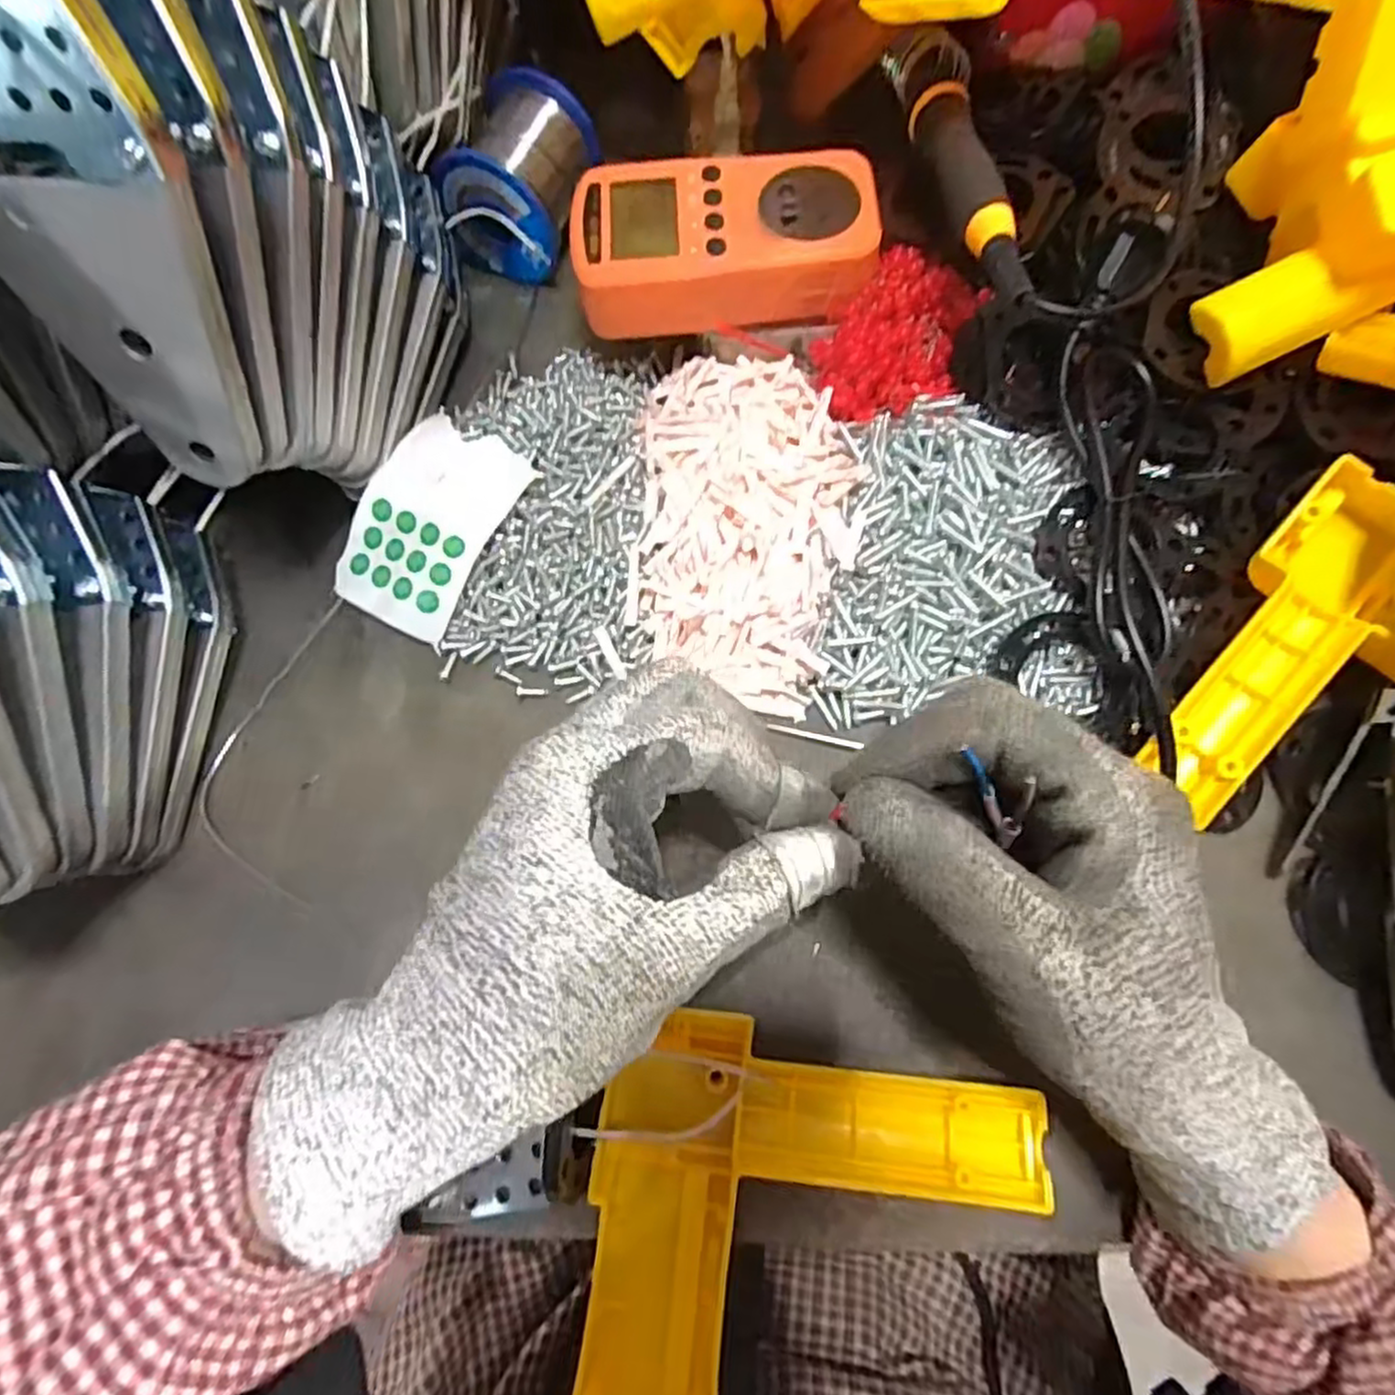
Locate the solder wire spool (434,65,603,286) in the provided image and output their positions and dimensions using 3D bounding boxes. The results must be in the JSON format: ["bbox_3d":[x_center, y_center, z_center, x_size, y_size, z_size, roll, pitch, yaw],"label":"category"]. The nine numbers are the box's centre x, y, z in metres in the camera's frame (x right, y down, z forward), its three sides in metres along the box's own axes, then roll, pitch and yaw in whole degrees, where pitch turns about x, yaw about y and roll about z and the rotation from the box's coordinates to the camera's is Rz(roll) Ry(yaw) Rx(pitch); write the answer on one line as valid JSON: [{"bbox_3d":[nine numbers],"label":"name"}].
[{"bbox_3d":[-0.085,-0.254,0.352,0.056,0.058,0.073,21,74,7],"label":"solder wire spool"}]

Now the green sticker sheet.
[{"bbox_3d":[-0.118,-0.077,0.312,0.059,0.011,0.092,26,83,7],"label":"green sticker sheet"}]

